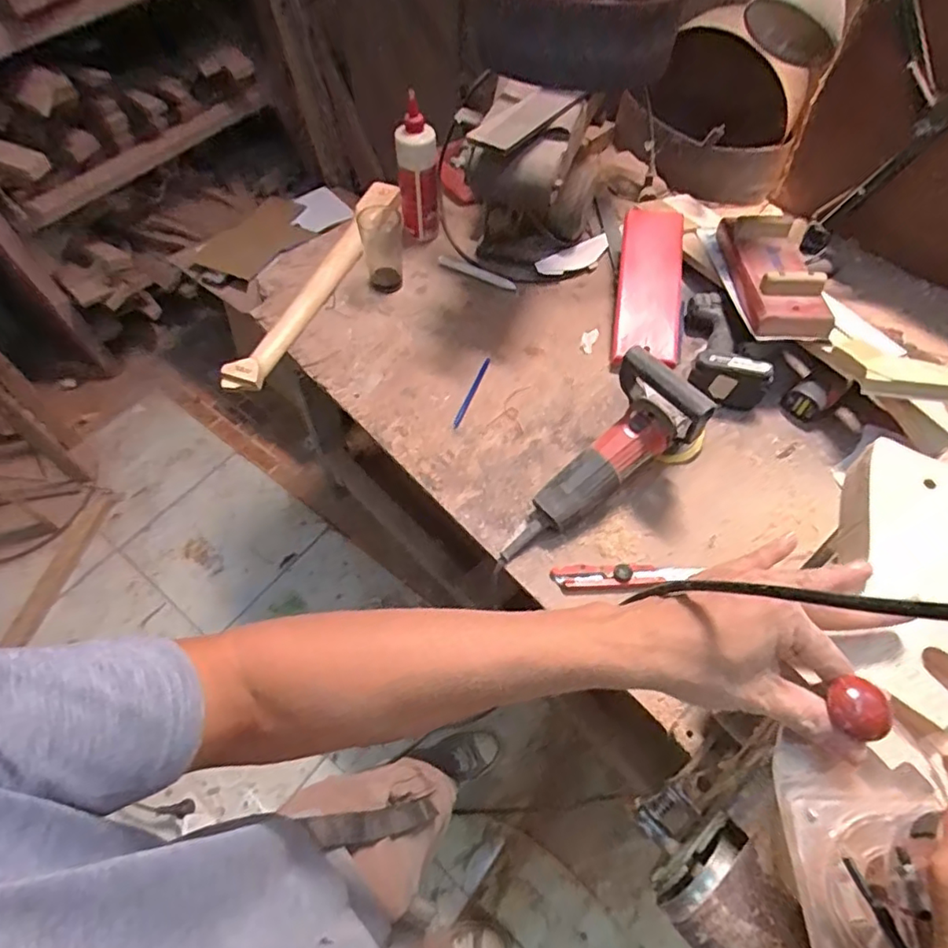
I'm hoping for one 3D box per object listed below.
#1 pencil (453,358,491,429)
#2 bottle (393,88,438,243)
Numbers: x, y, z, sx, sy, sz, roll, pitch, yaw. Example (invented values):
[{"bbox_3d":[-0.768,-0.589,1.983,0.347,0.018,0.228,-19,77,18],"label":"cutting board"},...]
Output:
[{"bbox_3d":[-0.003,-0.125,0.893,0.012,0.004,0.142,16,60,13],"label":"pencil"},{"bbox_3d":[-0.097,-0.496,0.991,0.067,0.211,0.074,2,58,2],"label":"bottle"}]

